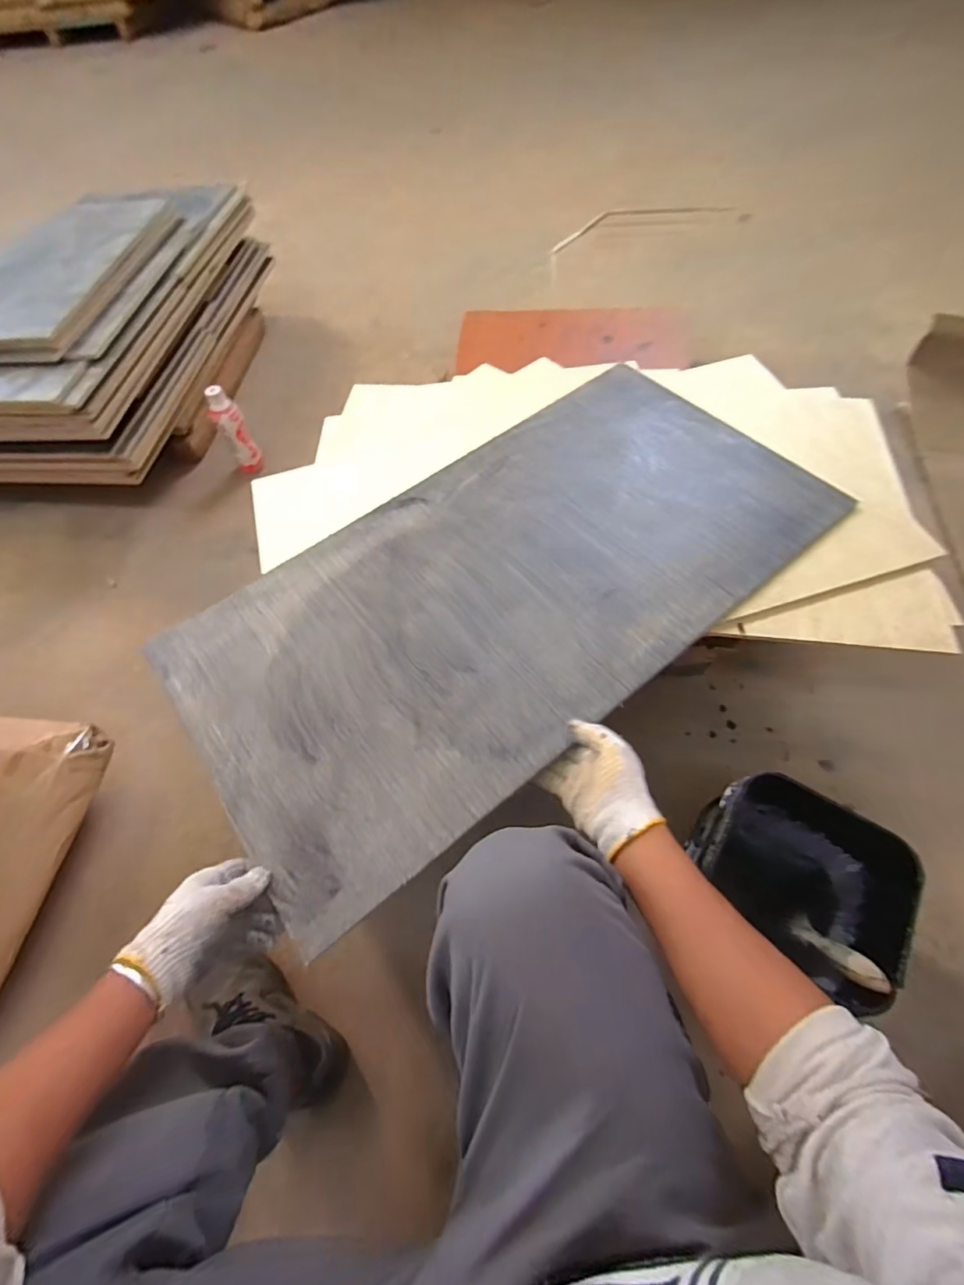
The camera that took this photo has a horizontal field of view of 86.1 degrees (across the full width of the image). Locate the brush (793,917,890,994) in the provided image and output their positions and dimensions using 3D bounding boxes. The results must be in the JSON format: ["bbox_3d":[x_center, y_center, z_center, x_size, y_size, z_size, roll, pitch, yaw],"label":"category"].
[{"bbox_3d":[0.415,0.365,0.607,0.032,0.149,0.015,-15,87,-4],"label":"brush"}]

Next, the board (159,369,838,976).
[{"bbox_3d":[0.039,-0.088,0.722,0.890,0.015,0.466,-35,65,-14],"label":"board"}]

